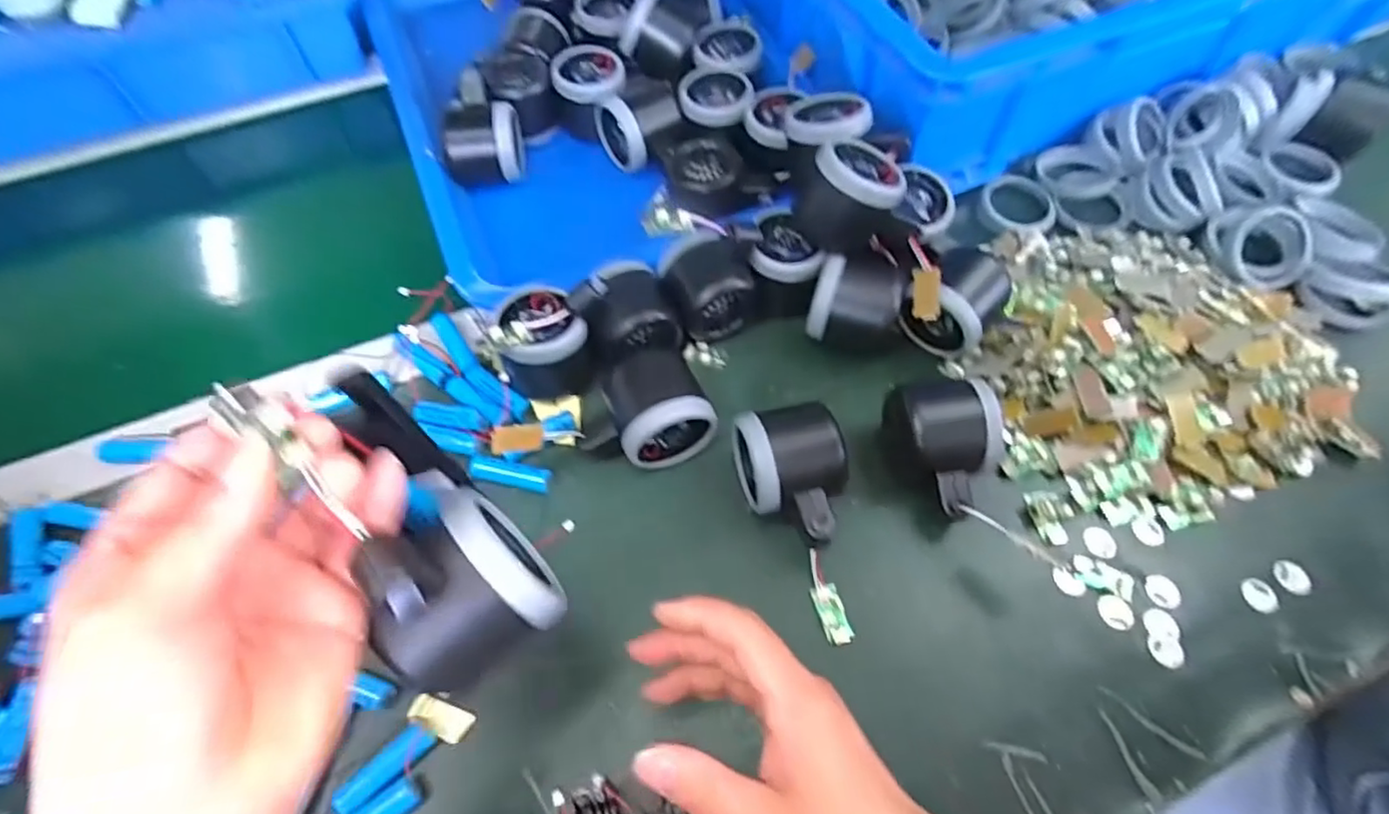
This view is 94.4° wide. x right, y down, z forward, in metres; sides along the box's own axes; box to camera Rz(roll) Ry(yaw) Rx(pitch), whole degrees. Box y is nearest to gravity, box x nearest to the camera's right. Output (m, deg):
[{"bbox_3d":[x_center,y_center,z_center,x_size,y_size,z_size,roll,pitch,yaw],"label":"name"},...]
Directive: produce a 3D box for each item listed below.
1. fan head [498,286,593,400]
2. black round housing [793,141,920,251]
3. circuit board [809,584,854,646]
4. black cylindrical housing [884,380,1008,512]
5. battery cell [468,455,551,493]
[{"bbox_3d":[-0.096,-0.045,0.419,0.052,0.051,0.058,-8,61,-4],"label":"fan head"},{"bbox_3d":[0.105,-0.128,0.426,0.066,0.073,0.066,7,52,-9],"label":"black round housing"},{"bbox_3d":[0.078,0.117,0.362,0.015,0.006,0.033,-13,61,-7],"label":"circuit board"},{"bbox_3d":[0.149,0.025,0.382,0.055,0.048,0.078,-8,61,-4],"label":"black cylindrical housing"},{"bbox_3d":[-0.115,0.042,0.398,0.048,0.011,0.017,9,61,5],"label":"battery cell"}]

